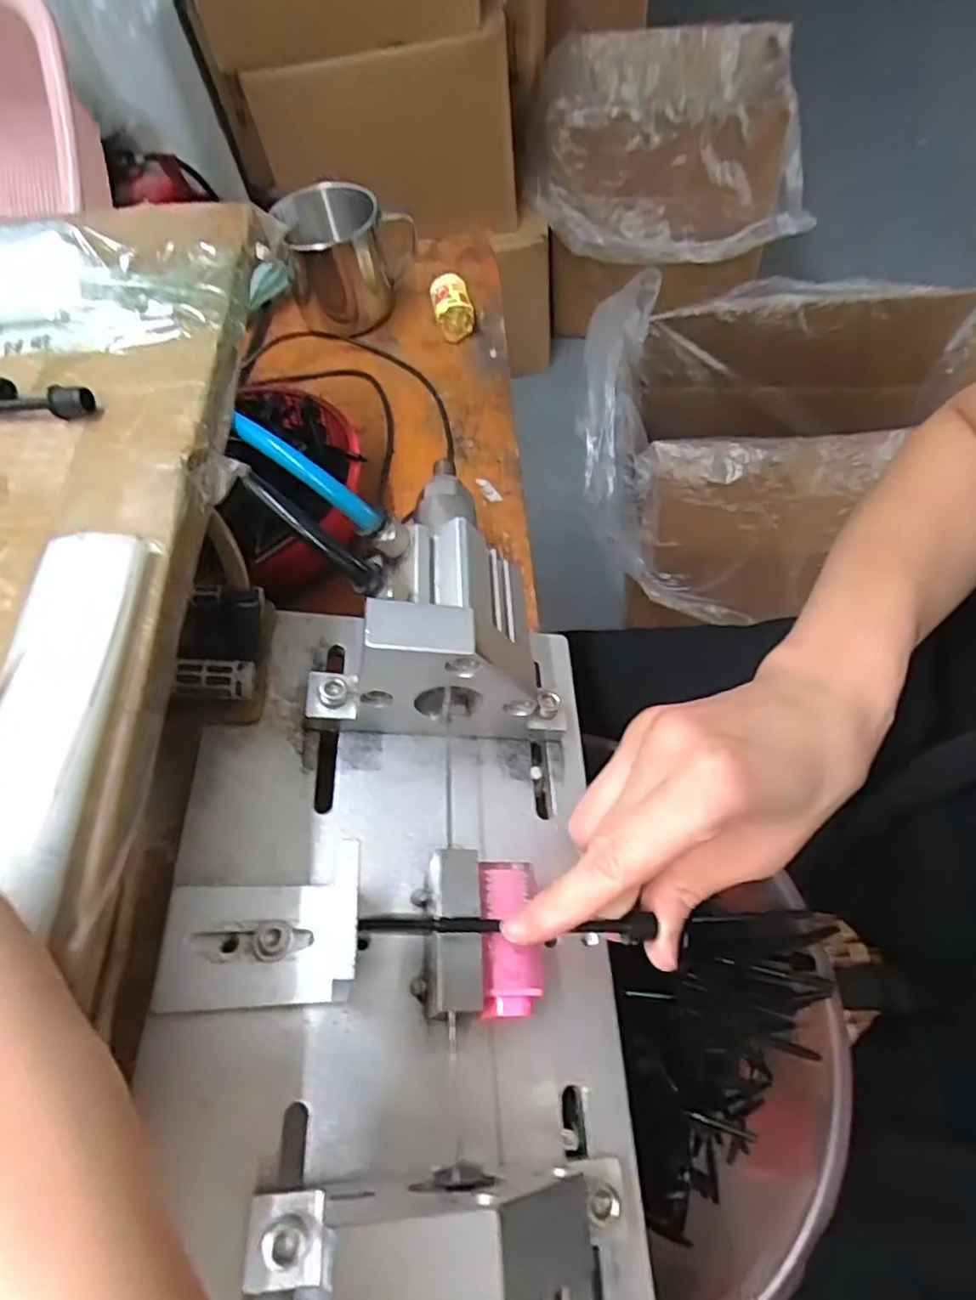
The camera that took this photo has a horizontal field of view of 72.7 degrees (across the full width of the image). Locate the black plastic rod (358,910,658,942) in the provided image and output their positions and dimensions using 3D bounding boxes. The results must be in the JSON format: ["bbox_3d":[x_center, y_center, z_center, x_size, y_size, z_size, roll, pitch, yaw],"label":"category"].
[{"bbox_3d":[0.006,0.090,0.216,0.094,0.005,0.007,4,61,-7],"label":"black plastic rod"}]

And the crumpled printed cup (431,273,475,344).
[{"bbox_3d":[-0.024,-0.233,0.453,0.025,0.027,0.034,-12,60,0],"label":"crumpled printed cup"}]

